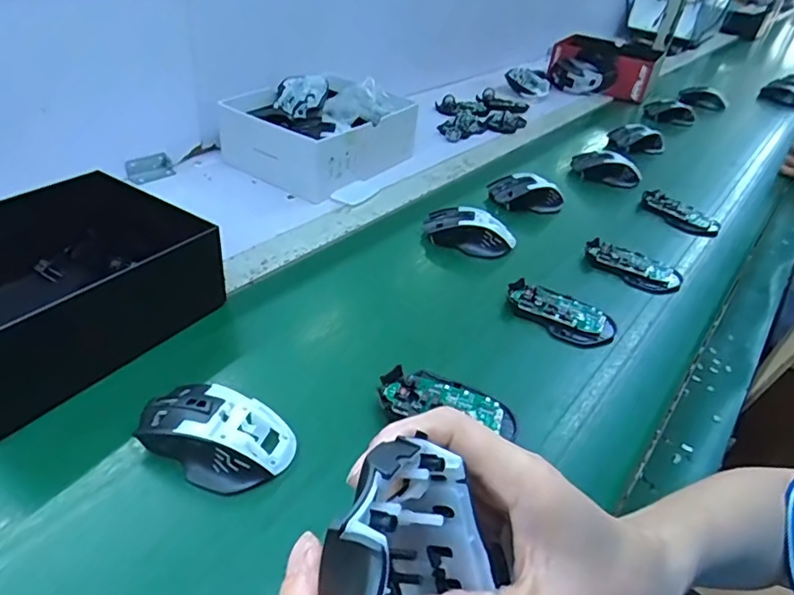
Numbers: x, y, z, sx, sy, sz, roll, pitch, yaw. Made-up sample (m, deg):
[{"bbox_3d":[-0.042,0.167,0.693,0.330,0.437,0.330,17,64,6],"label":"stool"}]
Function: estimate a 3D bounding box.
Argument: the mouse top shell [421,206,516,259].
[{"bbox_3d":[0.091,-0.085,0.693,0.112,0.037,0.061,18,38,13],"label":"mouse top shell"}]

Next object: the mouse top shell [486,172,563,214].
[{"bbox_3d":[0.188,-0.151,0.799,0.110,0.038,0.071,15,37,9],"label":"mouse top shell"}]

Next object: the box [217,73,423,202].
[{"bbox_3d":[-0.116,-0.250,0.825,0.202,0.096,0.237,28,41,25],"label":"box"}]

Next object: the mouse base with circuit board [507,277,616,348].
[{"bbox_3d":[0.175,0.012,0.587,0.114,0.019,0.059,27,41,24],"label":"mouse base with circuit board"}]

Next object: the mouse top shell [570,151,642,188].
[{"bbox_3d":[0.345,-0.216,0.904,0.109,0.034,0.069,22,39,18],"label":"mouse top shell"}]

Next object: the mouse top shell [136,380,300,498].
[{"bbox_3d":[-0.133,0.099,0.402,0.111,0.033,0.066,15,37,9],"label":"mouse top shell"}]

